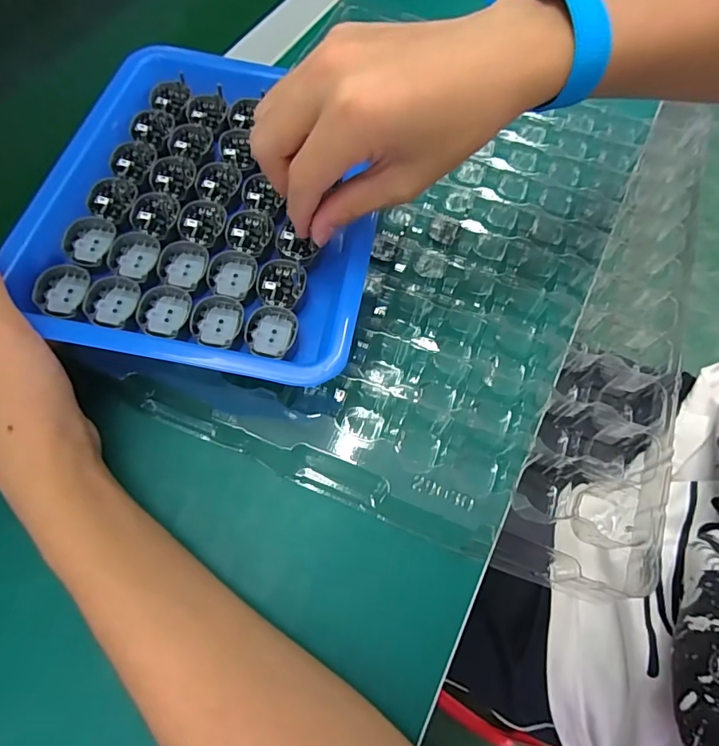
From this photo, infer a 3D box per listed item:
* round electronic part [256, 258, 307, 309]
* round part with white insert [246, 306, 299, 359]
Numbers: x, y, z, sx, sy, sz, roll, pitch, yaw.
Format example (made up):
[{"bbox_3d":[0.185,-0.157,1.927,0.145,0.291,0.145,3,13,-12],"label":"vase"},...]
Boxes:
[{"bbox_3d":[-0.041,-0.048,0.246,0.023,0.006,0.028,13,65,5],"label":"round electronic part"},{"bbox_3d":[-0.045,-0.021,0.238,0.025,0.005,0.029,9,64,3],"label":"round part with white insert"}]

